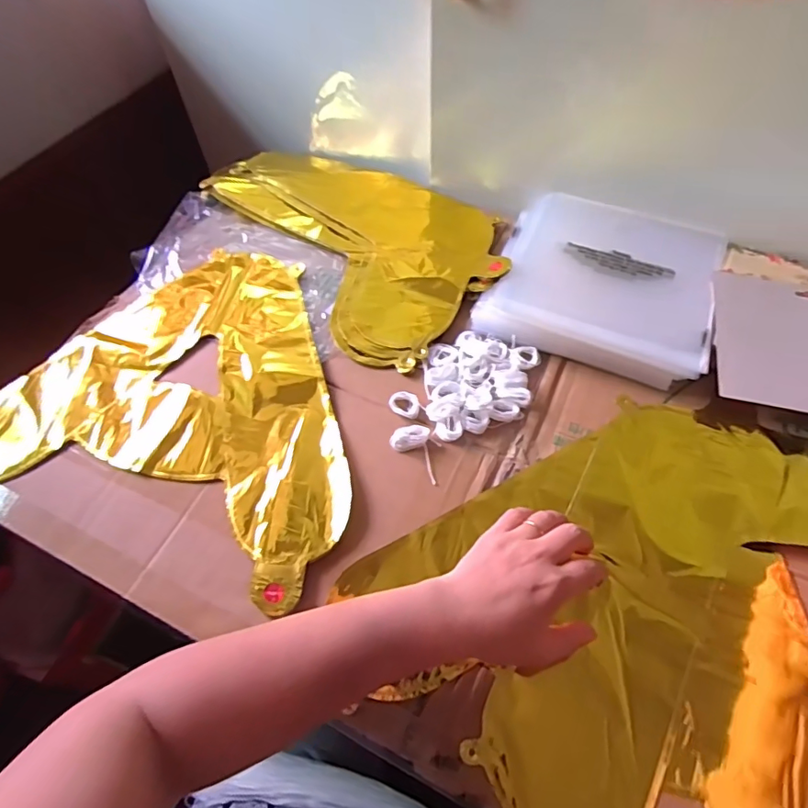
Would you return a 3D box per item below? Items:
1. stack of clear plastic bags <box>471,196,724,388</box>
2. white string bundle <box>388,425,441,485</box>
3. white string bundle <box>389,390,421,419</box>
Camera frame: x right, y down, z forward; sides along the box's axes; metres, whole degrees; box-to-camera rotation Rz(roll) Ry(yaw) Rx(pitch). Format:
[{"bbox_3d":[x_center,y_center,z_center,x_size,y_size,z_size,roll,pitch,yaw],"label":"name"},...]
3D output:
[{"bbox_3d":[0.215,-0.140,0.570,0.219,0.023,0.226,19,62,14],"label":"stack of clear plastic bags"},{"bbox_3d":[0.017,0.040,0.483,0.057,0.008,0.035,38,67,22],"label":"white string bundle"},{"bbox_3d":[0.001,0.000,0.510,0.029,0.004,0.025,13,60,10],"label":"white string bundle"}]

